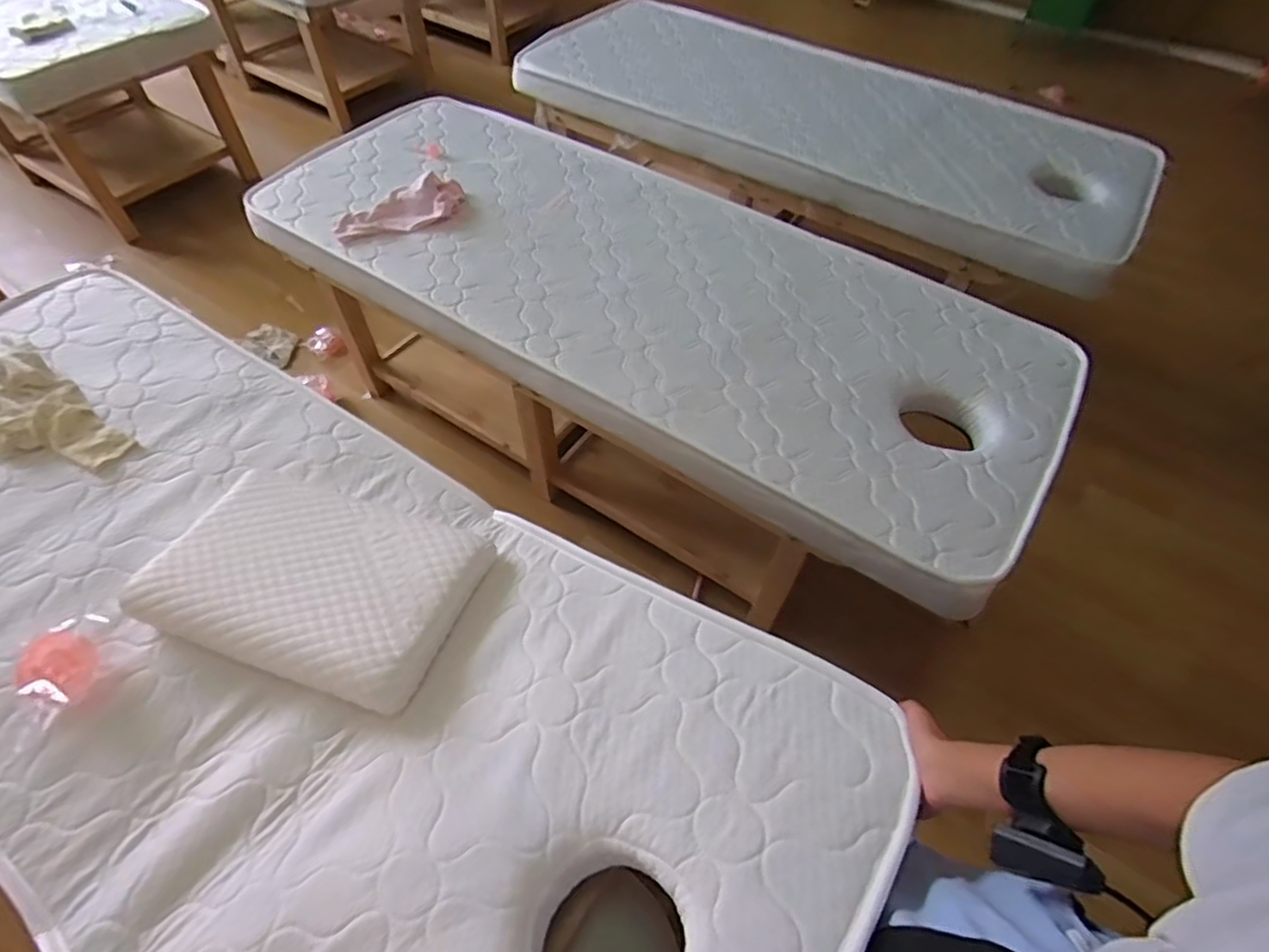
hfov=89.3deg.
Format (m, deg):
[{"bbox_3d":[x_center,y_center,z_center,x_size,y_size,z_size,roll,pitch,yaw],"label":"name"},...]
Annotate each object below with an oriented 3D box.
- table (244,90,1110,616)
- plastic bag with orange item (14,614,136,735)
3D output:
[{"bbox_3d":[-0.027,-0.290,1.651,1.865,0.585,0.767,30,58,19],"label":"table"},{"bbox_3d":[-0.732,0.256,0.842,0.129,0.053,0.132,-30,60,-22],"label":"plastic bag with orange item"}]

